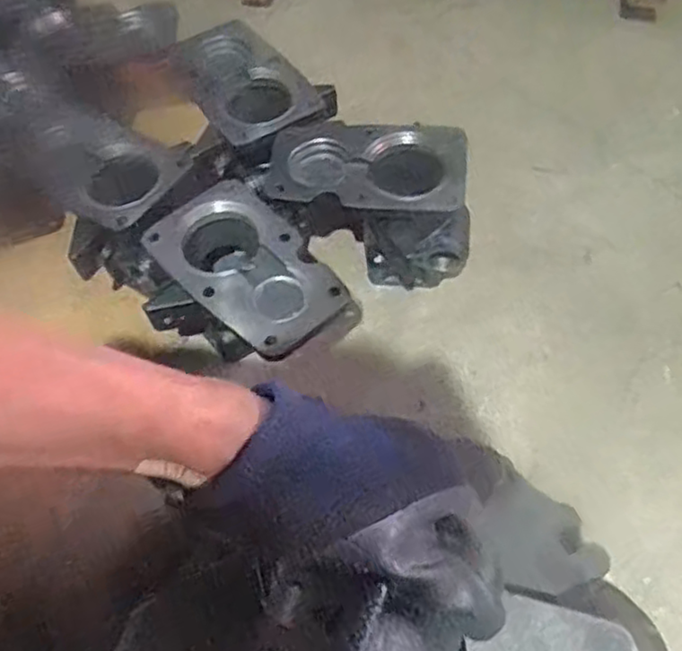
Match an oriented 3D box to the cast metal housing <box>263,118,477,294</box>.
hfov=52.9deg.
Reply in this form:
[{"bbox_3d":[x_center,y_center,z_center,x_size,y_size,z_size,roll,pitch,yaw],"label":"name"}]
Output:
[{"bbox_3d":[0.035,-0.126,0.709,0.203,0.131,0.111,12,61,11],"label":"cast metal housing"}]

